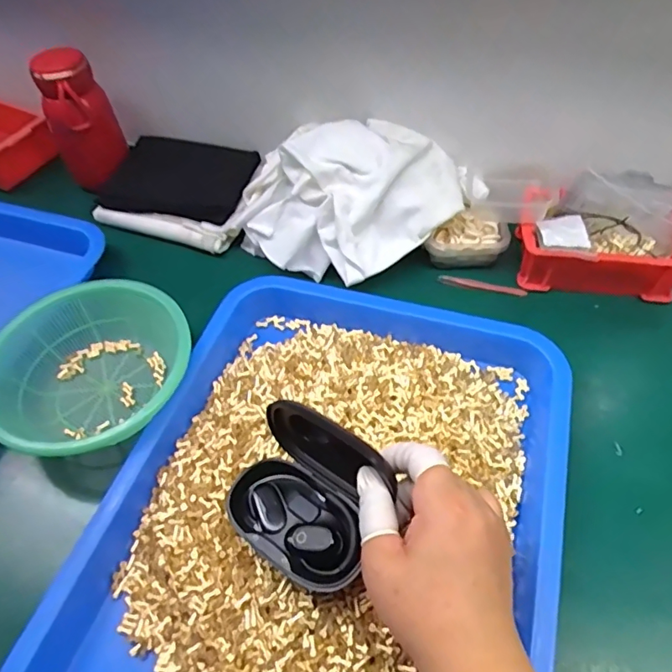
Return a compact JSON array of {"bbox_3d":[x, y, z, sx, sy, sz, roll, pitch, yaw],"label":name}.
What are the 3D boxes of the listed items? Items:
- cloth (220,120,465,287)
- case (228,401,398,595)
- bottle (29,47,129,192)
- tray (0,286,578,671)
[{"bbox_3d":[0.008,-0.141,0.519,0.193,0.094,0.166,31,60,23],"label":"cloth"},{"bbox_3d":[-0.018,0.096,0.317,0.091,0.061,0.074,29,59,22],"label":"case"},{"bbox_3d":[-0.291,-0.230,0.602,0.071,0.206,0.065,-37,85,-23],"label":"bottle"},{"bbox_3d":[-0.005,0.124,0.360,0.309,0.047,0.392,14,54,13],"label":"tray"}]

